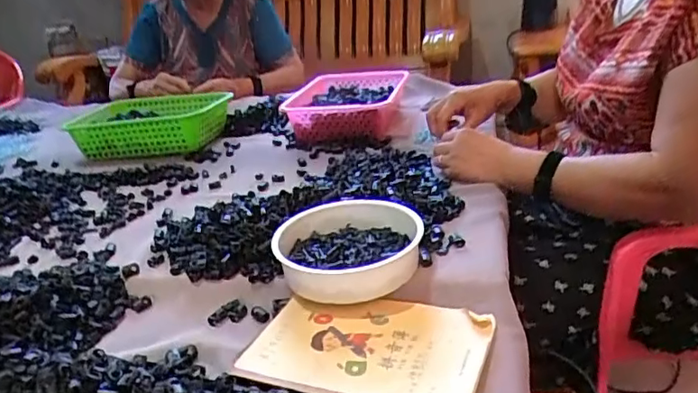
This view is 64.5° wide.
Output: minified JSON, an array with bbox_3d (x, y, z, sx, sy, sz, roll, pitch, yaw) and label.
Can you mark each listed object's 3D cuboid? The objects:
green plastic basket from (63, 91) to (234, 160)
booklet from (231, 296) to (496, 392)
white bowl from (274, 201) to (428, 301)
[{"bbox_3d":[-0.387,-0.145,1.125,0.266,0.080,0.206,0,25,12],"label":"green plastic basket"},{"bbox_3d":[0.017,0.136,0.510,0.208,0.011,0.143,5,26,21],"label":"booklet"},{"bbox_3d":[-0.002,0.061,0.622,0.154,0.054,0.163,-4,24,2],"label":"white bowl"}]

